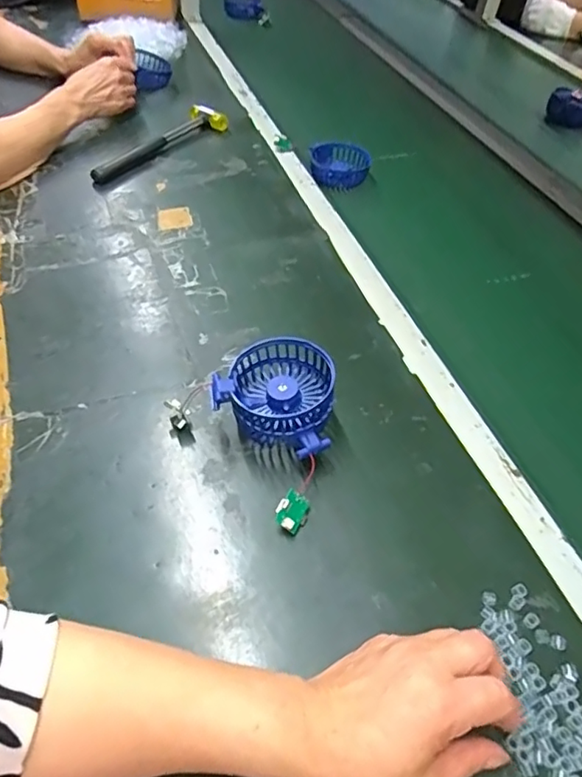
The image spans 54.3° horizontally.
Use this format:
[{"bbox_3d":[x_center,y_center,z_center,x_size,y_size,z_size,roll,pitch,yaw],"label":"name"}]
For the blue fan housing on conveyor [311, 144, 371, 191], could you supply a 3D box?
[{"bbox_3d":[0.073,-0.334,0.862,0.075,0.047,0.081,-11,50,-11],"label":"blue fan housing on conveyor"}]

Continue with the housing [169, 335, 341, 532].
[{"bbox_3d":[-0.013,0.021,0.493,0.121,0.058,0.162,-35,59,-28],"label":"housing"}]

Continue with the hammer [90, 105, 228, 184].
[{"bbox_3d":[-0.196,-0.360,0.835,0.052,0.034,0.242,35,57,25],"label":"hammer"}]

